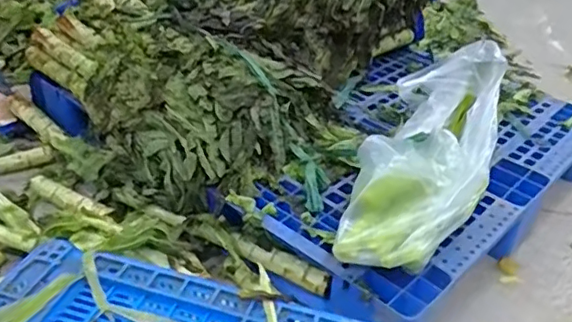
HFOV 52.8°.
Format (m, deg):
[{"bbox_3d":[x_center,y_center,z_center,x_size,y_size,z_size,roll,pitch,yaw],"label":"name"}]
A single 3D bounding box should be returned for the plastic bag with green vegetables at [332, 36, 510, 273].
[{"bbox_3d":[0.263,-0.013,1.069,0.205,0.192,0.518,20,53,23],"label":"plastic bag with green vegetables"}]

